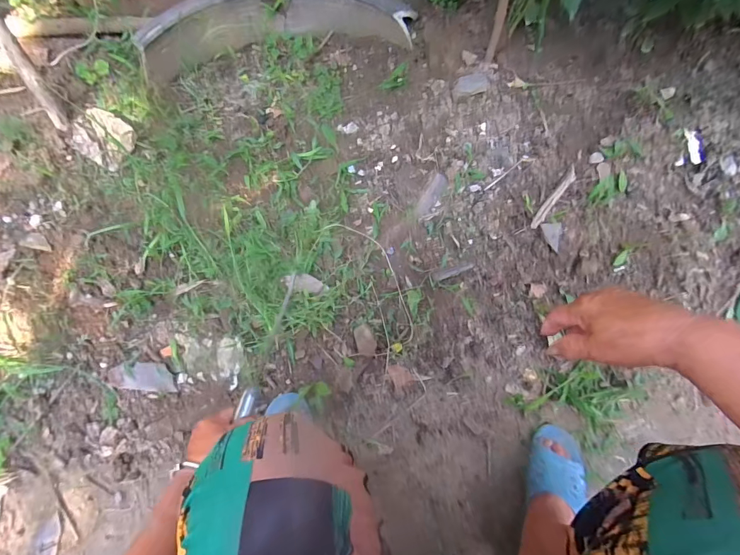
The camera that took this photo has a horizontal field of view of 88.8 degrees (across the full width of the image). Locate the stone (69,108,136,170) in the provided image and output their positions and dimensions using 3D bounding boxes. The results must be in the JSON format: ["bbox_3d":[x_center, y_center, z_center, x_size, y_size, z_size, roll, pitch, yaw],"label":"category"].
[{"bbox_3d":[-0.523,-0.278,0.744,0.079,0.055,0.096,27,66,13],"label":"stone"}]

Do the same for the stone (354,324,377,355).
[{"bbox_3d":[-0.009,0.108,0.658,0.033,0.057,0.015,-9,21,6],"label":"stone"}]

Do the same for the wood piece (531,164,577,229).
[{"bbox_3d":[0.330,-0.143,0.671,0.016,0.016,0.133,38,90,17],"label":"wood piece"}]

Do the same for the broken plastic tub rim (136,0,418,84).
[{"bbox_3d":[-0.205,-0.569,0.863,0.570,0.126,0.182,-5,63,-2],"label":"broken plastic tub rim"}]

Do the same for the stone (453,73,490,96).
[{"bbox_3d":[0.190,-0.358,0.711,0.075,0.019,0.046,-14,64,-7],"label":"stone"}]

